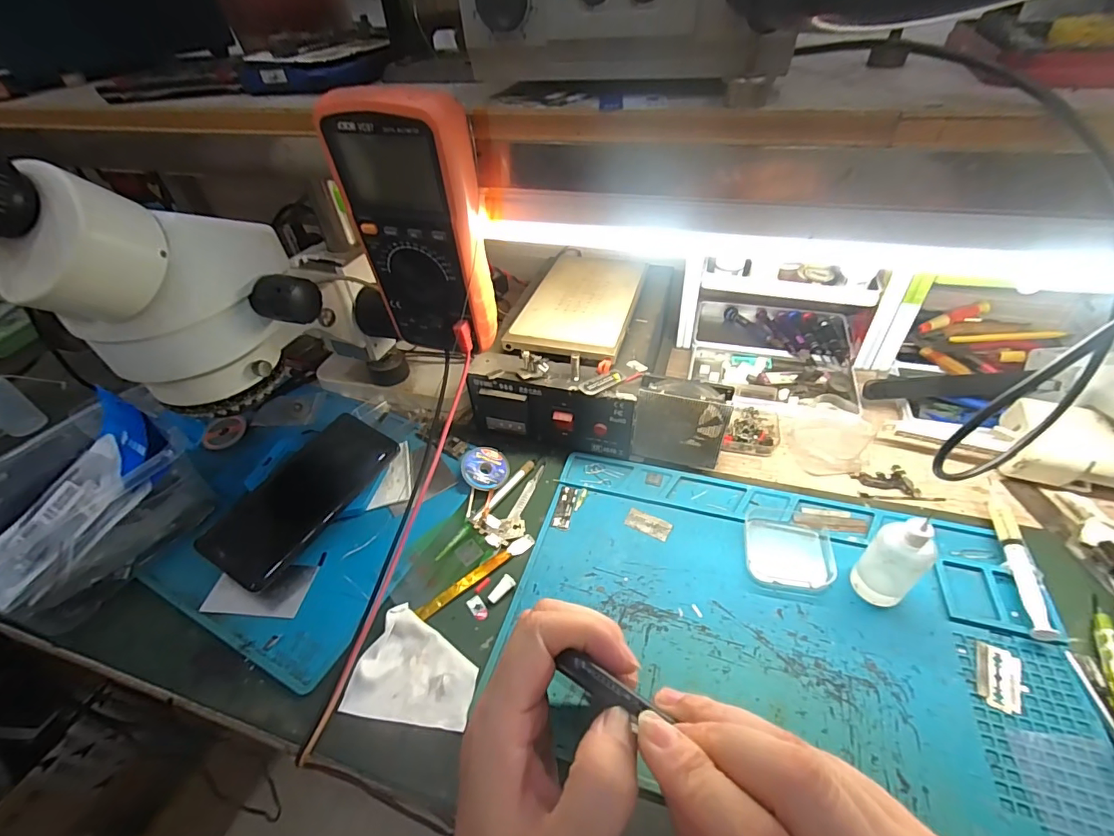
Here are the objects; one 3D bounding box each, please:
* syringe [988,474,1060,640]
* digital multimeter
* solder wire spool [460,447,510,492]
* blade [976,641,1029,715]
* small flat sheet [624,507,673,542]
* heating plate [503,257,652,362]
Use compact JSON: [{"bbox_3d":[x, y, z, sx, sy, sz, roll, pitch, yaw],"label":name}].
[{"bbox_3d":[0.353,0.102,0.366,0.021,0.015,0.139,12,47,18],"label":"syringe"},{"bbox_3d":[-0.092,-0.128,0.336,0.088,0.167,0.046,12,47,18],"label":"digital multimeter"},{"bbox_3d":[-0.069,0.048,0.461,0.046,0.006,0.046,11,53,-15],"label":"solder wire spool"},{"bbox_3d":[0.292,0.169,0.312,0.026,0.004,0.042,20,49,24],"label":"blade"},{"bbox_3d":[0.080,0.092,0.416,0.039,0.004,0.018,21,50,25],"label":"small flat sheet"},{"bbox_3d":[0.029,-0.122,0.508,0.107,0.020,0.184,10,46,16],"label":"heating plate"}]

